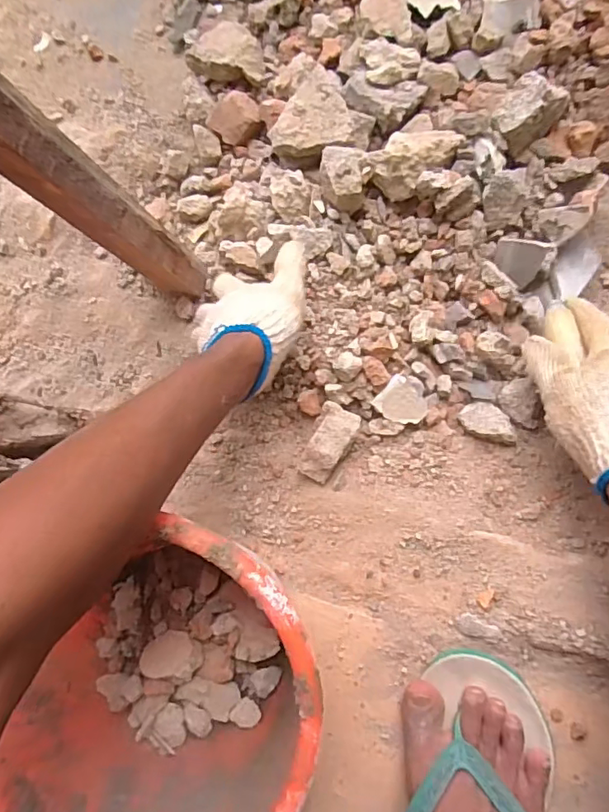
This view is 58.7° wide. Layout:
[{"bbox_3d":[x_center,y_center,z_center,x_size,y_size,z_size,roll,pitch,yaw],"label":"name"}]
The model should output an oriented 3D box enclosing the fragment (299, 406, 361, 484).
[{"bbox_3d":[0.022,0.035,0.490,0.032,0.026,0.069,28,91,10],"label":"fragment"}]

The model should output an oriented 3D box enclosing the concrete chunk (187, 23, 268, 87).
[{"bbox_3d":[-0.084,-0.398,0.608,0.084,0.037,0.069,8,87,9],"label":"concrete chunk"}]

